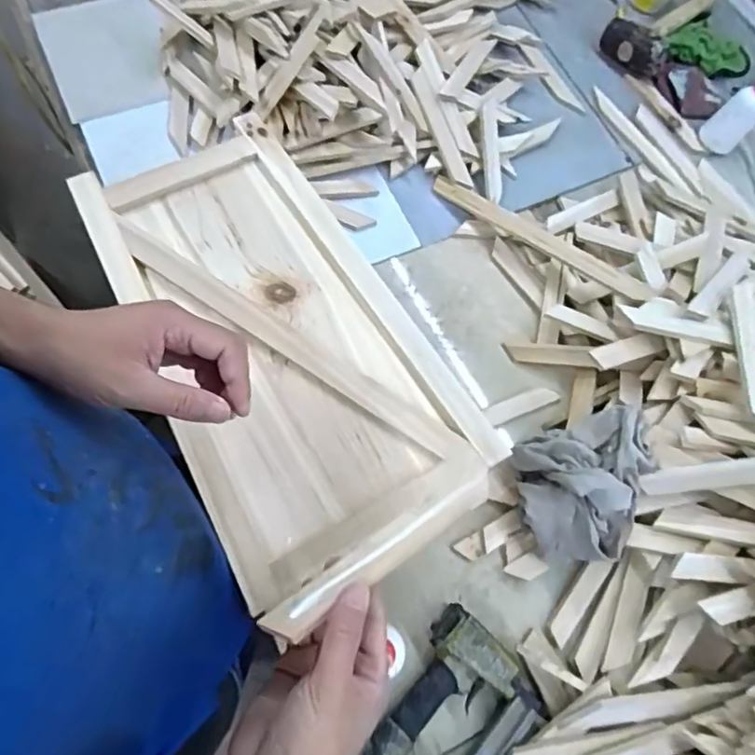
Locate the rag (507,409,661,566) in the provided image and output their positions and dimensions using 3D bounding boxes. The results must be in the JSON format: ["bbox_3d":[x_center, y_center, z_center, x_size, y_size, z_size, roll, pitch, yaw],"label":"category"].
[{"bbox_3d":[0.241,0.123,0.657,0.138,0.095,0.167,-4,70,-6],"label":"rag"}]

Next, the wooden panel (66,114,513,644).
[{"bbox_3d":[-0.098,-0.048,0.536,0.244,0.034,0.450,-29,75,-11],"label":"wooden panel"}]

